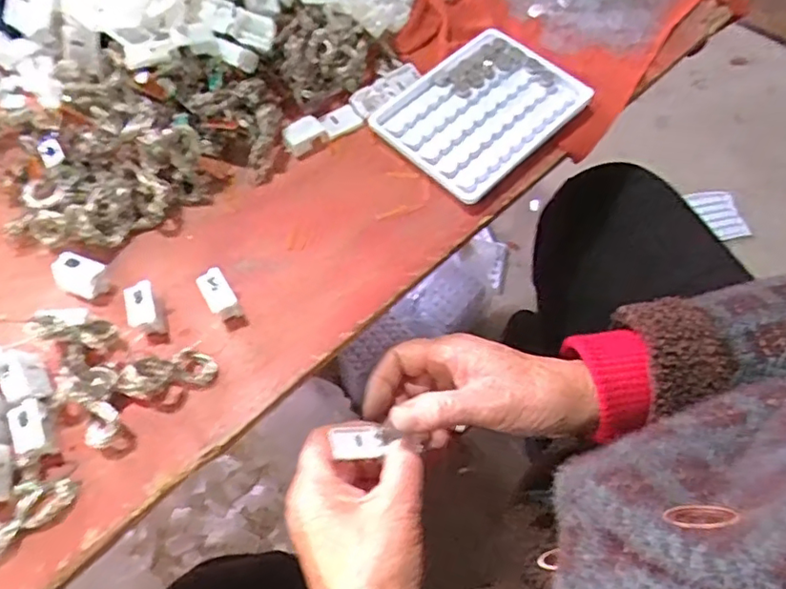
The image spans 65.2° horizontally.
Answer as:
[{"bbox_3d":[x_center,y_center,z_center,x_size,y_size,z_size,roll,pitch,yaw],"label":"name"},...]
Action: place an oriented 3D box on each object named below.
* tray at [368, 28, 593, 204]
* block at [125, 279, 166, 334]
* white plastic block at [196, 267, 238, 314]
[{"bbox_3d":[0.060,-0.128,0.419,0.127,0.018,0.093,-41,71,-19],"label":"tray"},{"bbox_3d":[-0.142,0.009,0.352,0.016,0.019,0.027,-18,65,-9],"label":"block"},{"bbox_3d":[-0.101,0.000,0.356,0.016,0.019,0.025,-29,67,-14],"label":"white plastic block"}]

